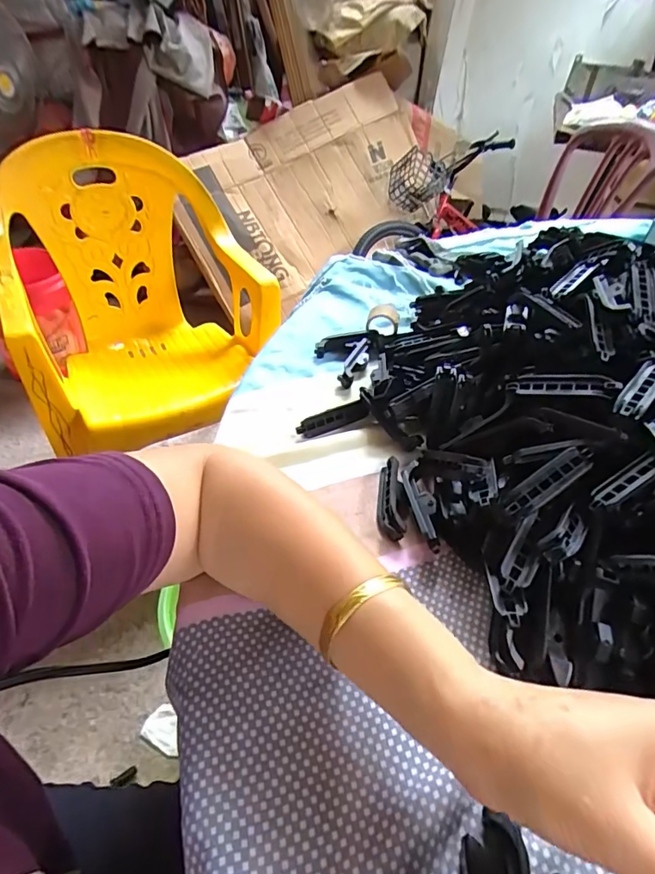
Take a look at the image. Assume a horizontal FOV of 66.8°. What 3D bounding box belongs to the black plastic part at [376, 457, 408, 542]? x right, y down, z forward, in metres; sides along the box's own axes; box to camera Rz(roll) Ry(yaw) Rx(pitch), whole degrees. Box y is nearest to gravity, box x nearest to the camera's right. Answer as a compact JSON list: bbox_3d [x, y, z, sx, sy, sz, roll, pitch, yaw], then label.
[{"bbox_3d":[0.048,0.044,0.365,0.021,0.014,0.071,6,43,4],"label":"black plastic part"}]

